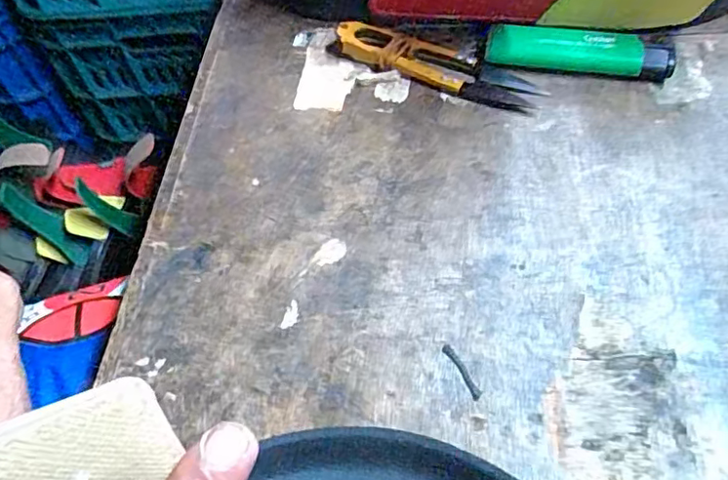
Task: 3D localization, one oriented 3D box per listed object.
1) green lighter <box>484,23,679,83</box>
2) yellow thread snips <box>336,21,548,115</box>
[{"bbox_3d":[0.097,-0.085,0.255,0.080,0.013,0.017,8,57,11],"label":"green lighter"},{"bbox_3d":[0.032,-0.082,0.261,0.097,0.010,0.023,23,60,19],"label":"yellow thread snips"}]

